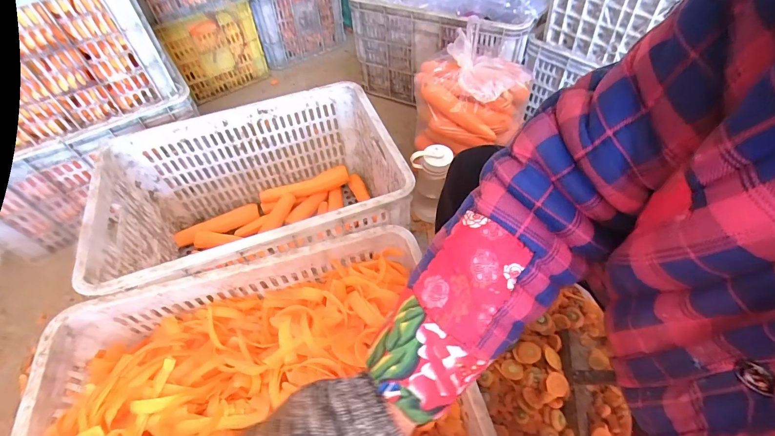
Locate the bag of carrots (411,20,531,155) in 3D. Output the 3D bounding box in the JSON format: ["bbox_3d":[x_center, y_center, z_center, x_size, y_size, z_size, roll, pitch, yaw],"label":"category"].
[{"bbox_3d":[0.197,-0.292,0.839,0.258,0.193,0.220,9,53,9],"label":"bag of carrots"}]

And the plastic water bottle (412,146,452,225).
[{"bbox_3d":[0.108,-0.082,0.841,0.078,0.193,0.082,-1,52,2],"label":"plastic water bottle"}]

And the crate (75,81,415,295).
[{"bbox_3d":[-0.245,-0.017,0.738,0.505,0.283,0.339,-18,54,-11],"label":"crate"}]

